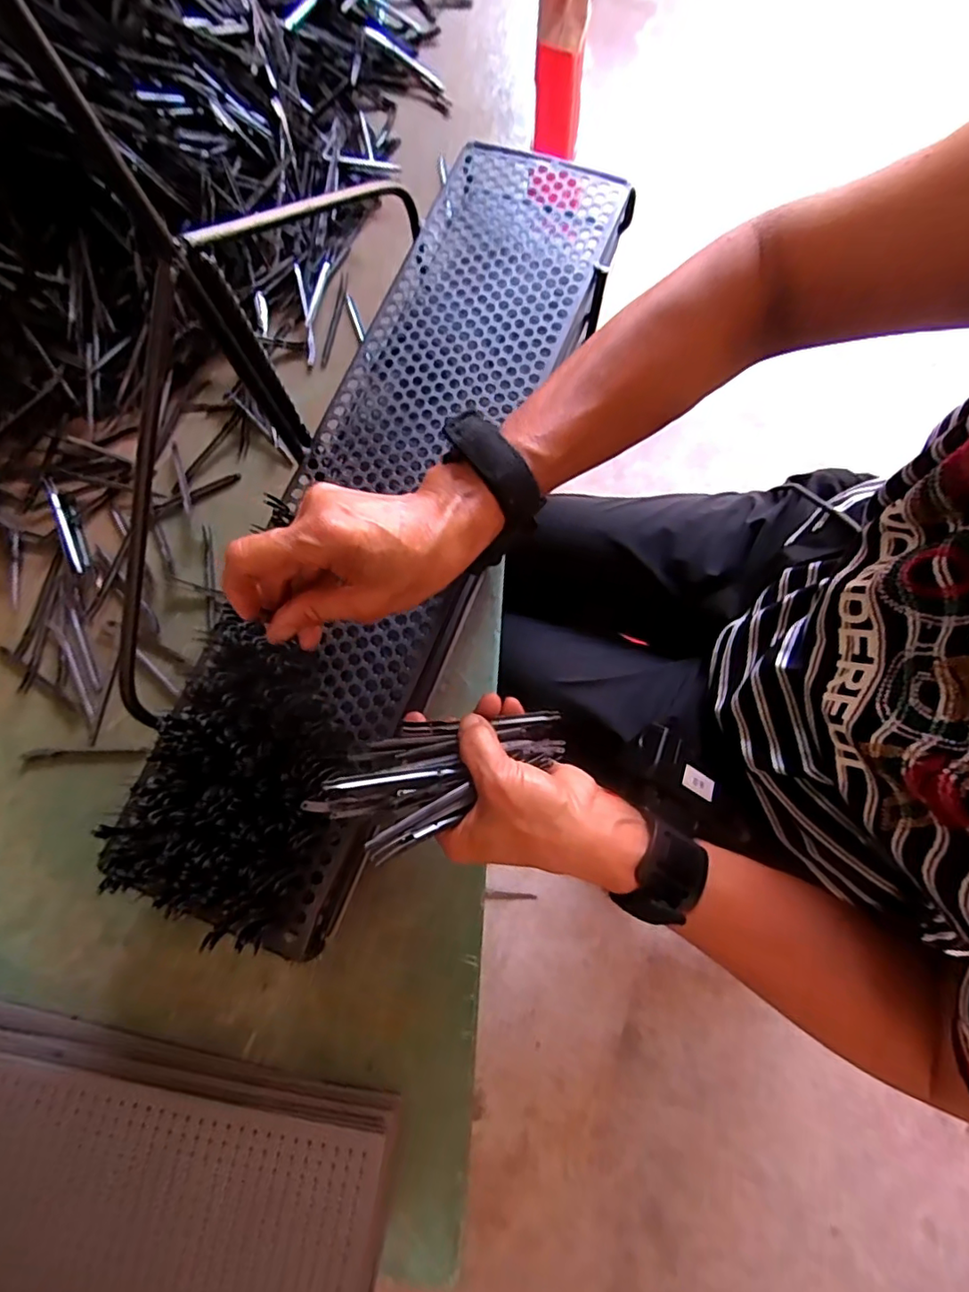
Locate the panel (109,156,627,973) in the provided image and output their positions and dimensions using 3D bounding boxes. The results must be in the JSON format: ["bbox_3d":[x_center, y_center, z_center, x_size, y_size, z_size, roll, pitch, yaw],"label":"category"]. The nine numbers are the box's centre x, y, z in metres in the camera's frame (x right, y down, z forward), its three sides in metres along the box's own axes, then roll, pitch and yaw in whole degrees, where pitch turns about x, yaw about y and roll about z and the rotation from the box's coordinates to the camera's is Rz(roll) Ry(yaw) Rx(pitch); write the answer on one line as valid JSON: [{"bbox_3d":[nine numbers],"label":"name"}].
[{"bbox_3d":[-0.058,-0.105,0.401,0.147,0.069,0.584,19,77,4],"label":"panel"}]

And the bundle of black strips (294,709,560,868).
[{"bbox_3d":[-0.020,0.068,0.318,0.141,0.029,0.059,-19,78,-22],"label":"bundle of black strips"}]

